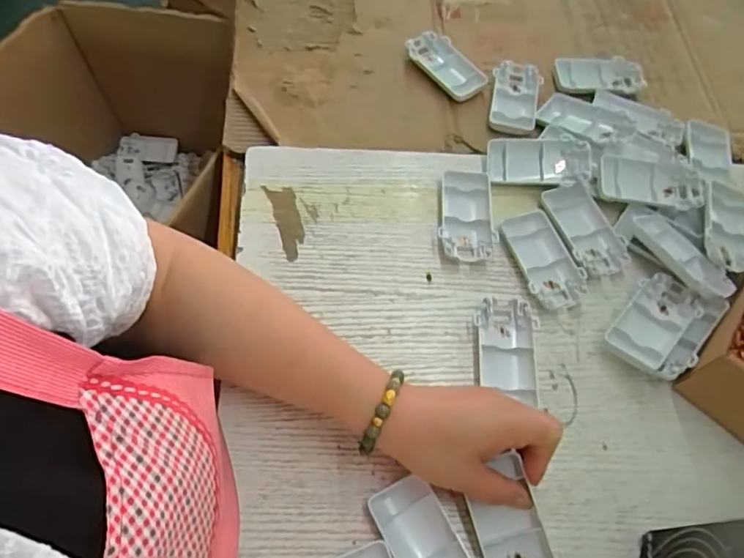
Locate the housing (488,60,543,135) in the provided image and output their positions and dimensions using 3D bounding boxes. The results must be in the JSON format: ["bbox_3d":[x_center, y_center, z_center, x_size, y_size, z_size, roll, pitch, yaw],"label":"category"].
[{"bbox_3d":[0.149,-0.188,0.579,0.048,0.015,0.100,14,62,4],"label":"housing"}]

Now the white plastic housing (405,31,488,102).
[{"bbox_3d":[0.080,-0.229,0.599,0.045,0.016,0.093,-31,68,-18],"label":"white plastic housing"}]

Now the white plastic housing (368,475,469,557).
[{"bbox_3d":[0.037,0.184,0.376,0.049,0.014,0.094,-29,67,-17],"label":"white plastic housing"}]

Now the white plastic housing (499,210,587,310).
[{"bbox_3d":[0.150,-0.018,0.487,0.048,0.012,0.092,-16,64,-11],"label":"white plastic housing"}]

